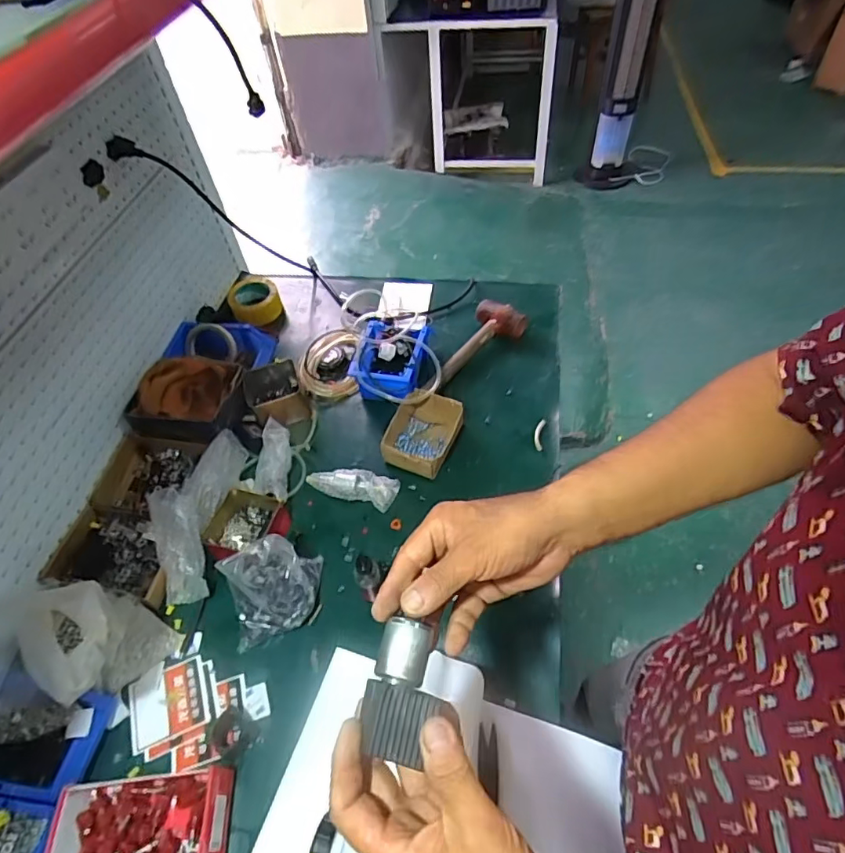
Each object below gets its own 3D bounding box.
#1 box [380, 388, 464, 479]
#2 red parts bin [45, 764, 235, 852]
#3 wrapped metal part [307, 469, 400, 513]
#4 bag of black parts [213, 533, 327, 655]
[{"bbox_3d":[0.000,0.011,0.885,0.109,0.054,0.135,15,56,16],"label":"box"},{"bbox_3d":[-0.312,0.454,0.581,0.189,0.051,0.113,-8,52,-1],"label":"red parts bin"},{"bbox_3d":[-0.115,0.094,0.855,0.146,0.028,0.060,12,55,14],"label":"wrapped metal part"},{"bbox_3d":[-0.208,0.222,0.725,0.126,0.083,0.107,-15,53,-6],"label":"bag of black parts"}]

